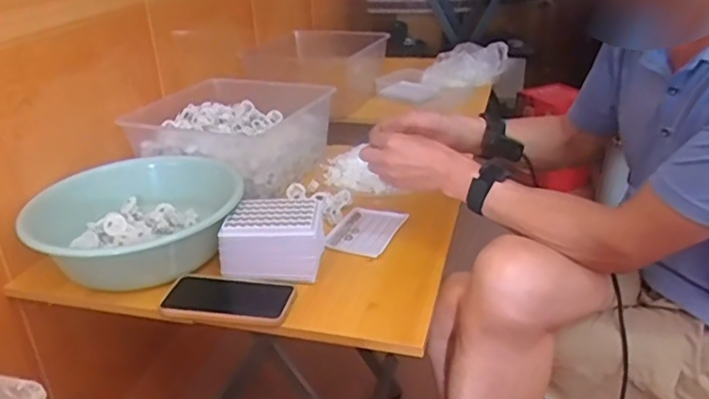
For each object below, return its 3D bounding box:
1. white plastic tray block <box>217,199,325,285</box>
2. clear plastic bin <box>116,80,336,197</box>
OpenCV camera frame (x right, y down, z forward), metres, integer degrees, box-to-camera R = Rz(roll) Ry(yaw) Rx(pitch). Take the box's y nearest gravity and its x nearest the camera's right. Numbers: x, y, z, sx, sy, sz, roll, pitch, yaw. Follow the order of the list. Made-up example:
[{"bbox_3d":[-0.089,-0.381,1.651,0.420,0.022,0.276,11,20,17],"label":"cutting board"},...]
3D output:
[{"bbox_3d":[-0.112,0.059,0.845,0.134,0.089,0.094,1,27,7],"label":"white plastic tray block"},{"bbox_3d":[-0.237,-0.125,1.131,0.319,0.124,0.281,10,29,23],"label":"clear plastic bin"}]

